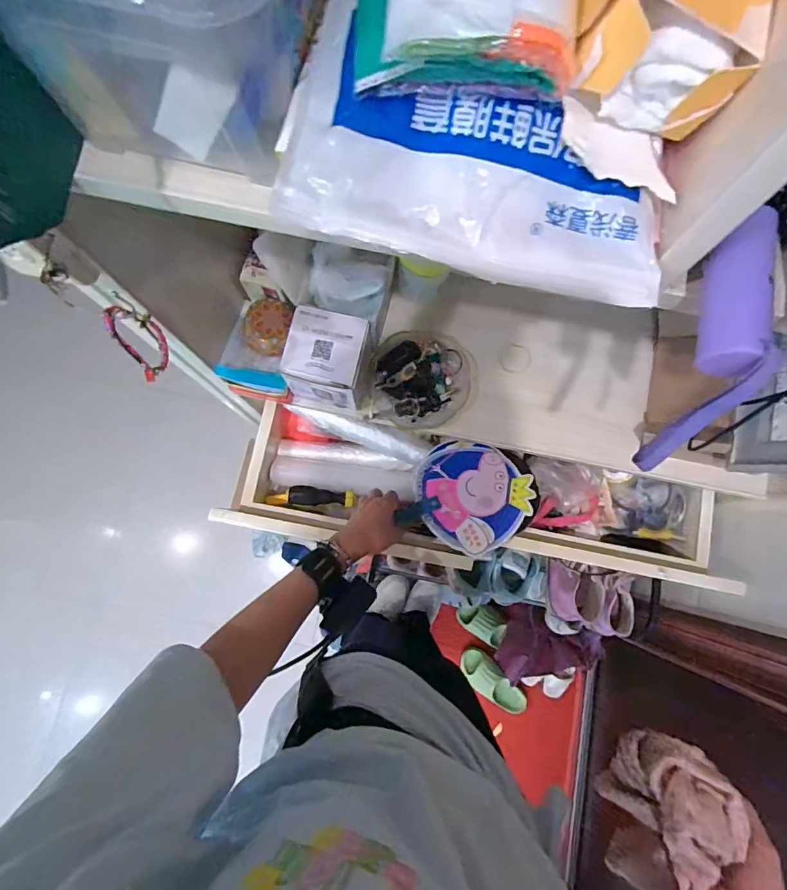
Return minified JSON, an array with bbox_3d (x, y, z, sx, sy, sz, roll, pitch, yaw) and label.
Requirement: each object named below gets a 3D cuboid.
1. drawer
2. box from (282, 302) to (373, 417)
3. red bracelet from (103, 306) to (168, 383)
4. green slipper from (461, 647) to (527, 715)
[{"bbox_3d":[0.135,0.086,0.716,0.742,0.112,0.226,9,79,1],"label":"drawer"},{"bbox_3d":[-0.083,-0.115,0.607,0.103,0.098,0.103,15,79,2],"label":"box"},{"bbox_3d":[-0.232,-0.094,0.415,0.010,0.106,0.061,-4,79,-2],"label":"red bracelet"},{"bbox_3d":[0.325,0.791,1.505,0.239,0.083,0.108,44,81,7],"label":"green slipper"}]

